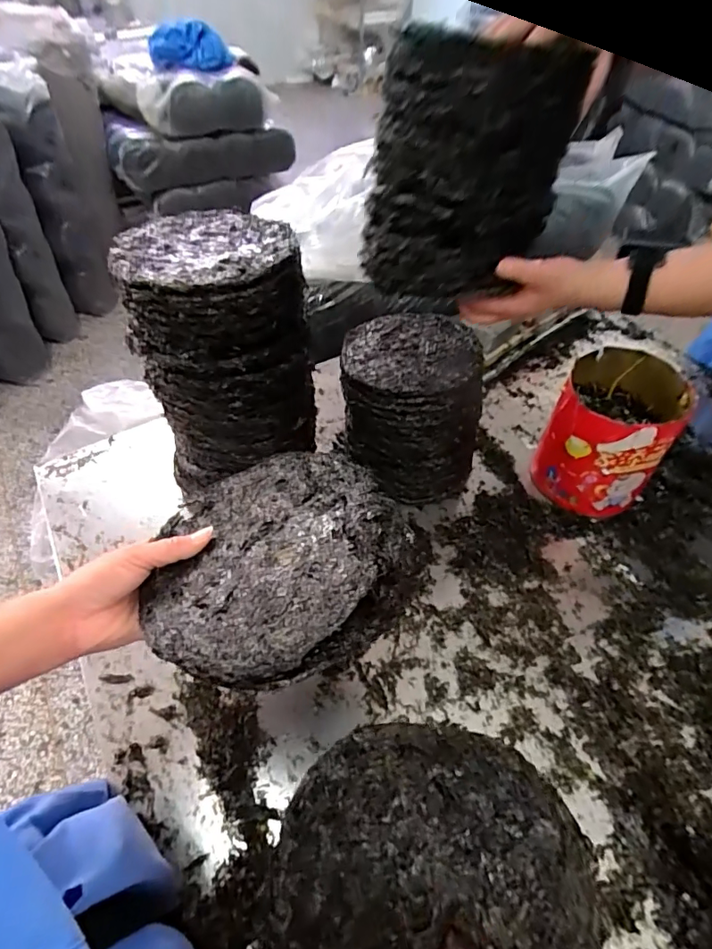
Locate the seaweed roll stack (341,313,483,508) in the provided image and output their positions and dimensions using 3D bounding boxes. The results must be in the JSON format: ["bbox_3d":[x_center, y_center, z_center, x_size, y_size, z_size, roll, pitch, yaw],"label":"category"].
[{"bbox_3d":[0.079,-0.100,0.756,0.191,0.186,0.219,-5,49,-5],"label":"seaweed roll stack"}]

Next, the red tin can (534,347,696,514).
[{"bbox_3d":[0.362,-0.057,0.725,0.153,0.180,0.178,28,54,22],"label":"red tin can"}]

